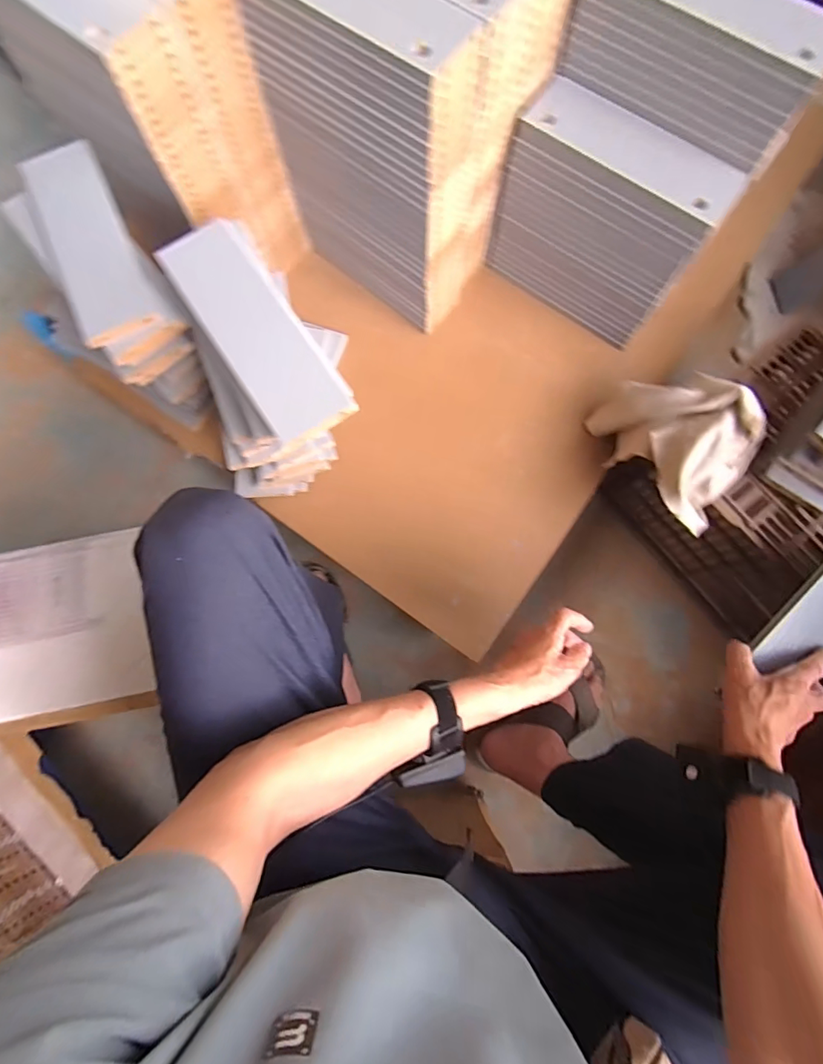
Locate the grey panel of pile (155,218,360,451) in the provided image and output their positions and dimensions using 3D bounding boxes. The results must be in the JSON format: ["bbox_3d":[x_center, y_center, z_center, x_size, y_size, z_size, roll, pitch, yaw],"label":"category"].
[{"bbox_3d":[-0.162,-0.211,0.489,0.086,0.022,0.259,-33,80,-6],"label":"grey panel of pile"}]

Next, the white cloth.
[{"bbox_3d":[0.371,-0.118,0.663,0.146,0.149,0.225,-22,79,-4],"label":"white cloth"}]

